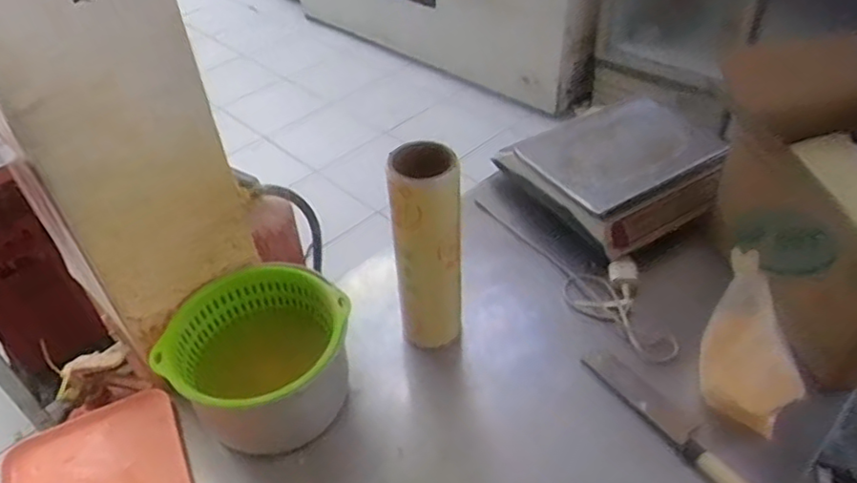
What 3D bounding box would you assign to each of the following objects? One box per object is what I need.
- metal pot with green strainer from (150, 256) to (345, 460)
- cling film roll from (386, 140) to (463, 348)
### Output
[{"bbox_3d":[-0.220,0.160,0.848,0.217,0.147,0.217,-2,42,2],"label":"metal pot with green strainer"},{"bbox_3d":[0.000,0.017,0.861,0.091,0.307,0.067,-1,42,4],"label":"cling film roll"}]

